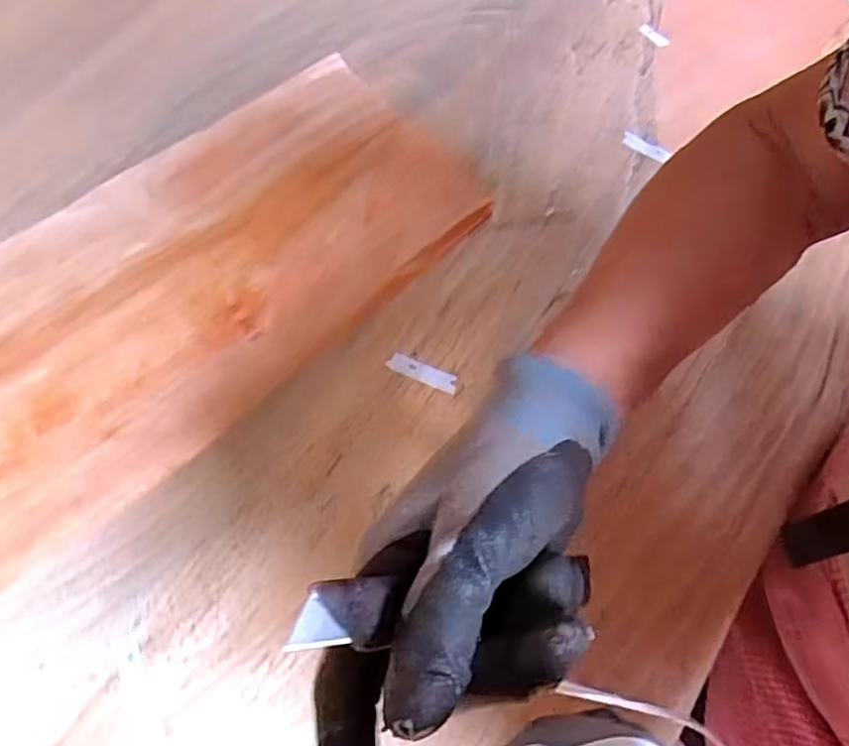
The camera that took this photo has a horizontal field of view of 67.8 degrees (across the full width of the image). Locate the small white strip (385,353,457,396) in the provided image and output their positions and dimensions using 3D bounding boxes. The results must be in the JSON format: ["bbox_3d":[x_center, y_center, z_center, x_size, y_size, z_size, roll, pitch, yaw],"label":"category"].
[{"bbox_3d":[-0.001,-0.001,0.449,0.051,0.004,0.015,23,68,10],"label":"small white strip"}]

